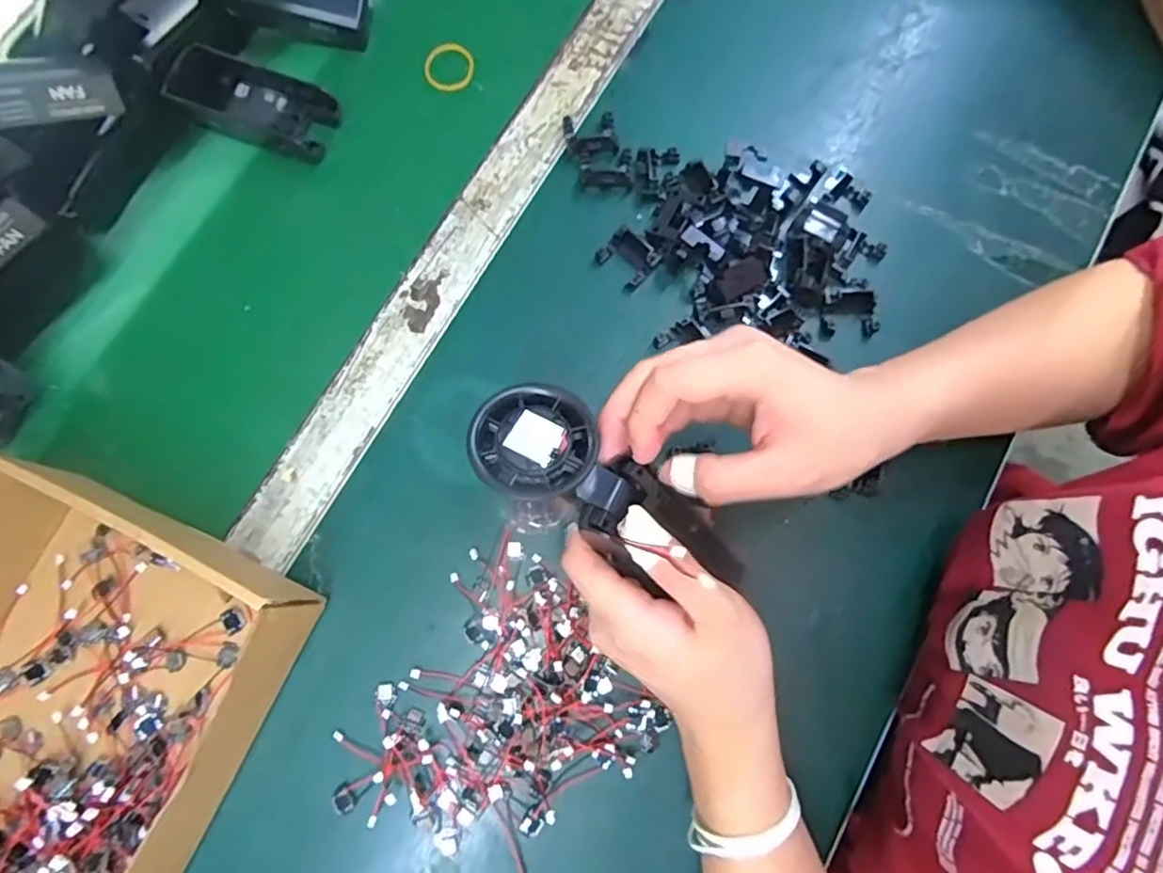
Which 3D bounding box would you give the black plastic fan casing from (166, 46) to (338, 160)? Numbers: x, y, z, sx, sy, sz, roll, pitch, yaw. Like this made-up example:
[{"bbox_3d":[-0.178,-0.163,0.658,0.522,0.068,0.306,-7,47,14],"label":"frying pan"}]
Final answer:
[{"bbox_3d":[-0.225,-0.229,0.440,0.109,0.030,0.048,21,79,3],"label":"black plastic fan casing"}]

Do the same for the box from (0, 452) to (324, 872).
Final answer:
[{"bbox_3d":[-0.270,0.144,0.331,0.180,0.077,0.212,26,79,4],"label":"box"}]

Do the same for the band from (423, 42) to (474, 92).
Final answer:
[{"bbox_3d":[-0.095,-0.266,0.459,0.036,0.005,0.036,0,78,-2],"label":"band"}]

